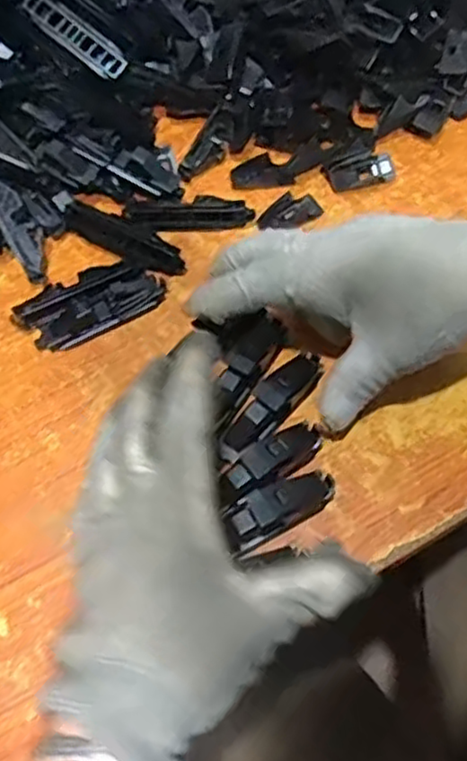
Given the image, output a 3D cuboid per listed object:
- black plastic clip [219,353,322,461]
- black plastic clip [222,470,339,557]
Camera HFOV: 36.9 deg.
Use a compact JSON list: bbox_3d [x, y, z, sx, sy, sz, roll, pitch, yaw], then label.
[{"bbox_3d":[0.021,0.012,0.377,0.021,0.017,0.076,36,71,18],"label":"black plastic clip"},{"bbox_3d":[0.025,0.062,0.352,0.056,0.018,0.022,-22,66,-22],"label":"black plastic clip"}]

